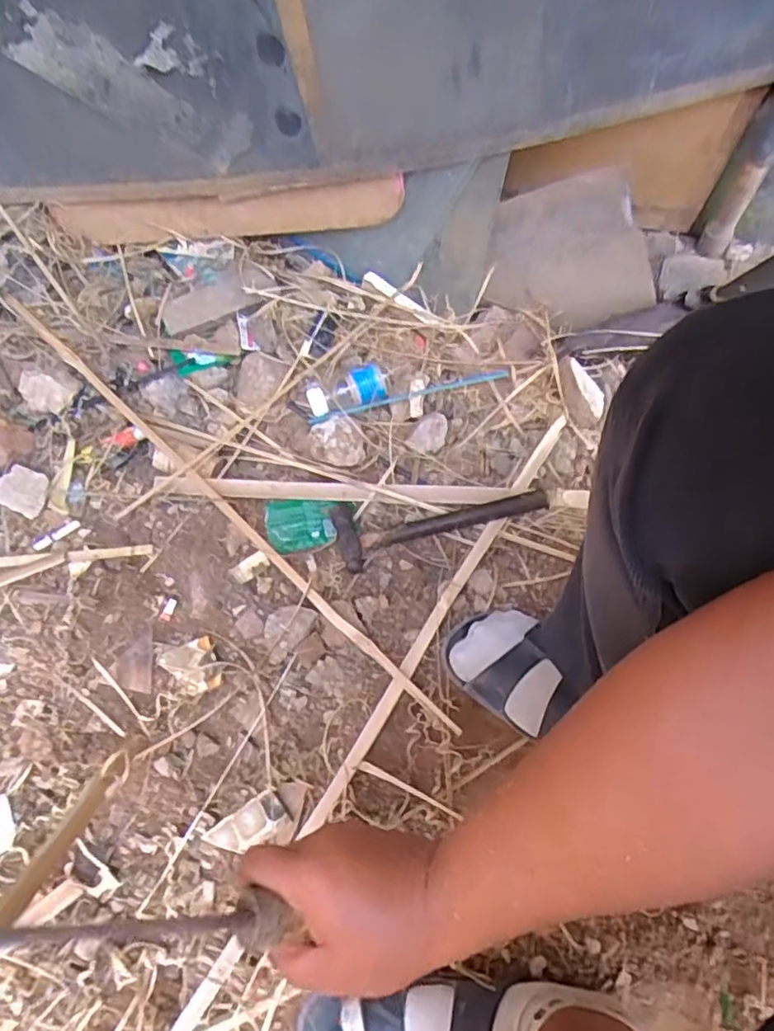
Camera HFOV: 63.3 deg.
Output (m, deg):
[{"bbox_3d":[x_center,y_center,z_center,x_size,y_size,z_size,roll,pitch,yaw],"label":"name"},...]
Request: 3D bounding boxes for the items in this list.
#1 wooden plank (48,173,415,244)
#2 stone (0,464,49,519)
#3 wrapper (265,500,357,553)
[{"bbox_3d":[-0.196,-0.356,0.732,0.434,0.071,0.019,4,68,16],"label":"wooden plank"},{"bbox_3d":[-0.404,-0.028,0.700,0.055,0.013,0.049,28,69,-4],"label":"stone"},{"bbox_3d":[-0.083,0.011,0.687,0.097,0.008,0.060,-4,67,-1],"label":"wrapper"}]

